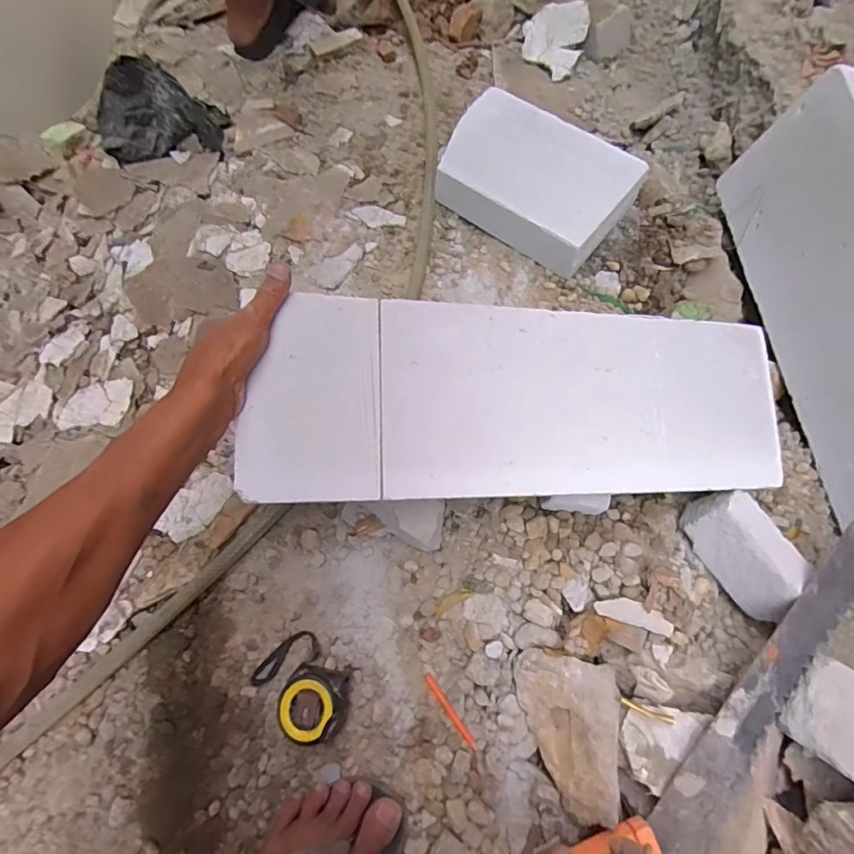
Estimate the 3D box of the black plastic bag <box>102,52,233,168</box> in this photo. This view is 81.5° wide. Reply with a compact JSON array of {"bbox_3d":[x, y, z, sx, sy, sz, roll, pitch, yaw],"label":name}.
[{"bbox_3d":[-0.471,-0.548,0.862,0.212,0.088,0.162,-30,71,-11],"label":"black plastic bag"}]

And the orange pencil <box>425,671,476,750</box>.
[{"bbox_3d":[0.027,0.322,0.562,0.009,0.004,0.095,-34,85,-12],"label":"orange pencil"}]

